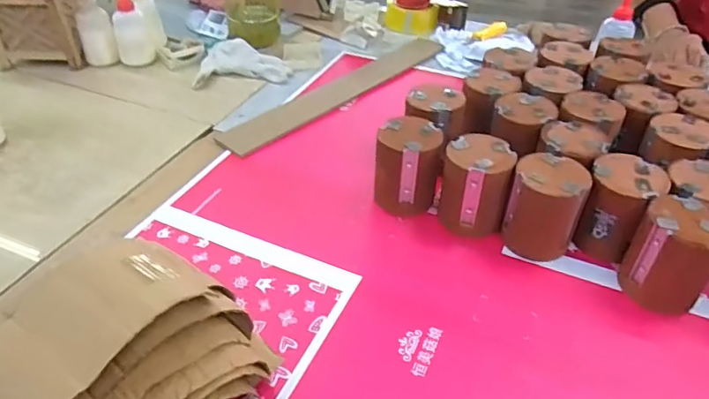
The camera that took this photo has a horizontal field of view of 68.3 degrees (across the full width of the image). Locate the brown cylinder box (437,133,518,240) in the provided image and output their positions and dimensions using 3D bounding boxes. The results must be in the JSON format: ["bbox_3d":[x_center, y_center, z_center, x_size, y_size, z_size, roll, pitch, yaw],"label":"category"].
[{"bbox_3d":[0.146,-0.016,0.635,0.077,0.104,0.075,10,42,11],"label":"brown cylinder box"}]

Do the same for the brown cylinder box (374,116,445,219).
[{"bbox_3d":[0.068,-0.040,0.663,0.080,0.103,0.080,9,42,10],"label":"brown cylinder box"}]

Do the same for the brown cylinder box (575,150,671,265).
[{"bbox_3d":[0.296,0.010,0.591,0.074,0.096,0.078,30,49,30],"label":"brown cylinder box"}]

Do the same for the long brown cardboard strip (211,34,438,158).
[{"bbox_3d":[-0.019,-0.191,0.905,0.077,0.012,0.486,33,51,32],"label":"long brown cardboard strip"}]

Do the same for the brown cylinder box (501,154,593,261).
[{"bbox_3d":[0.219,0.010,0.604,0.078,0.101,0.072,17,44,19],"label":"brown cylinder box"}]

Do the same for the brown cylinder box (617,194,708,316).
[{"bbox_3d":[0.329,0.058,0.540,0.077,0.100,0.075,24,47,26],"label":"brown cylinder box"}]

